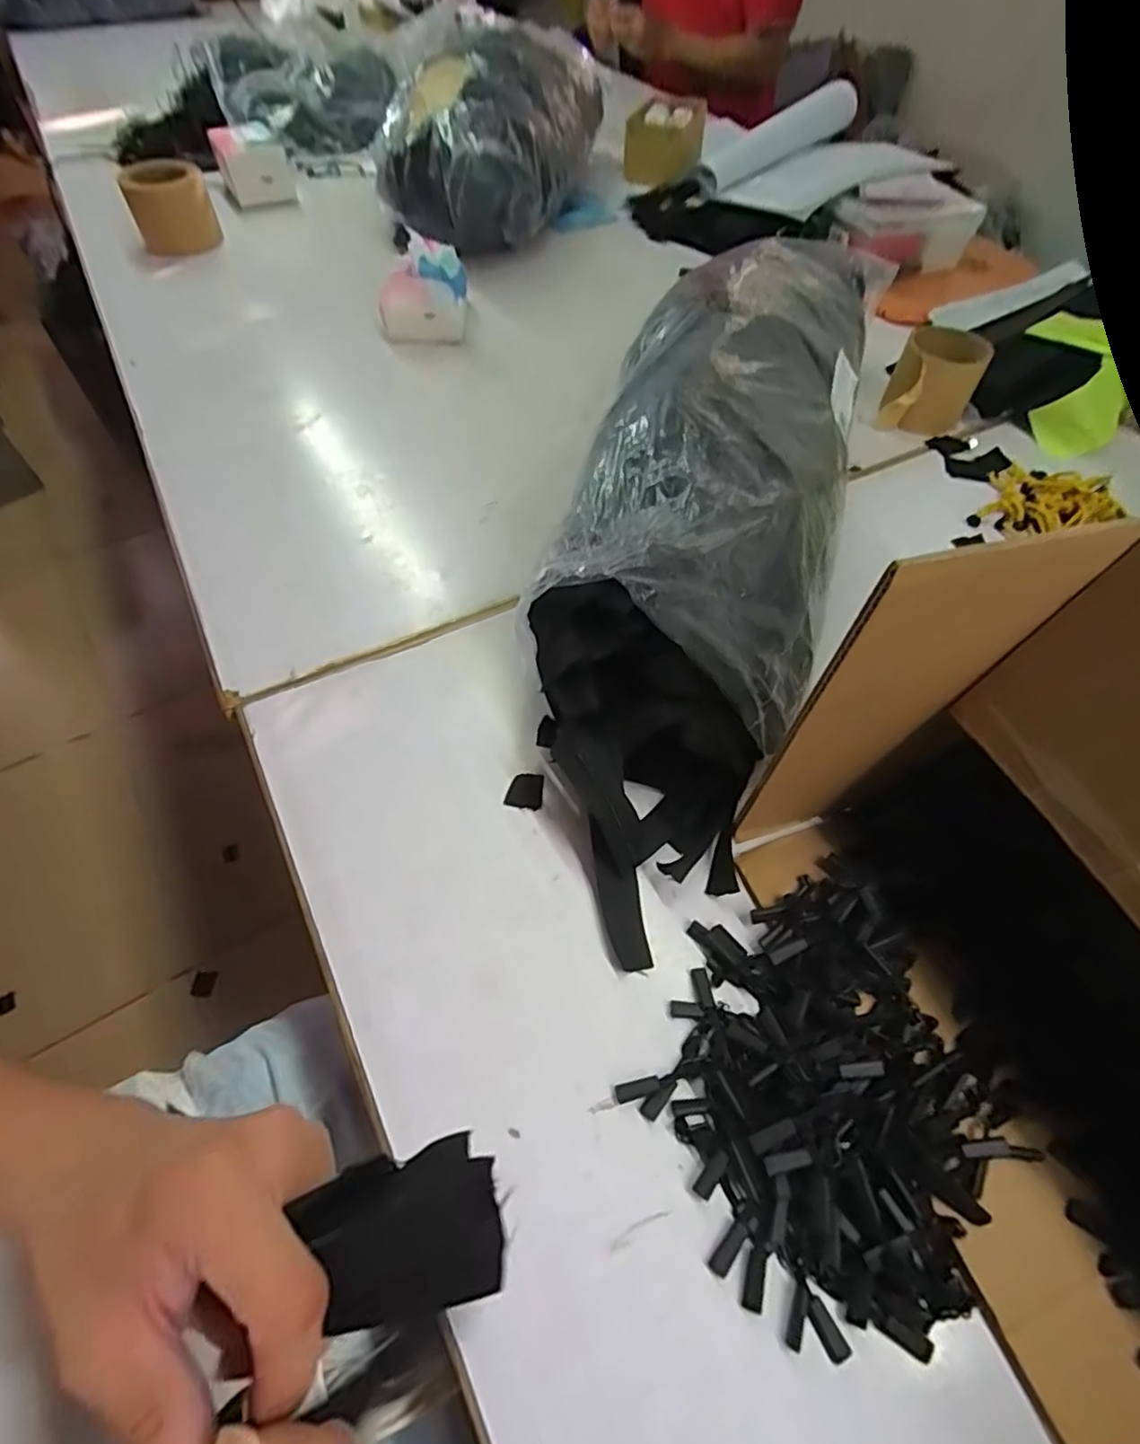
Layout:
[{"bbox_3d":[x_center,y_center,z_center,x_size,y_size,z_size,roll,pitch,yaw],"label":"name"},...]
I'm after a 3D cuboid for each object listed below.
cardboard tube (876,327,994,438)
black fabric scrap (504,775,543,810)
[{"bbox_3d":[0.384,-0.361,0.683,0.084,0.072,0.070,29,60,17],"label":"cardboard tube"},{"bbox_3d":[-0.031,0.048,0.448,0.025,0.004,0.024,7,75,1],"label":"black fabric scrap"}]

